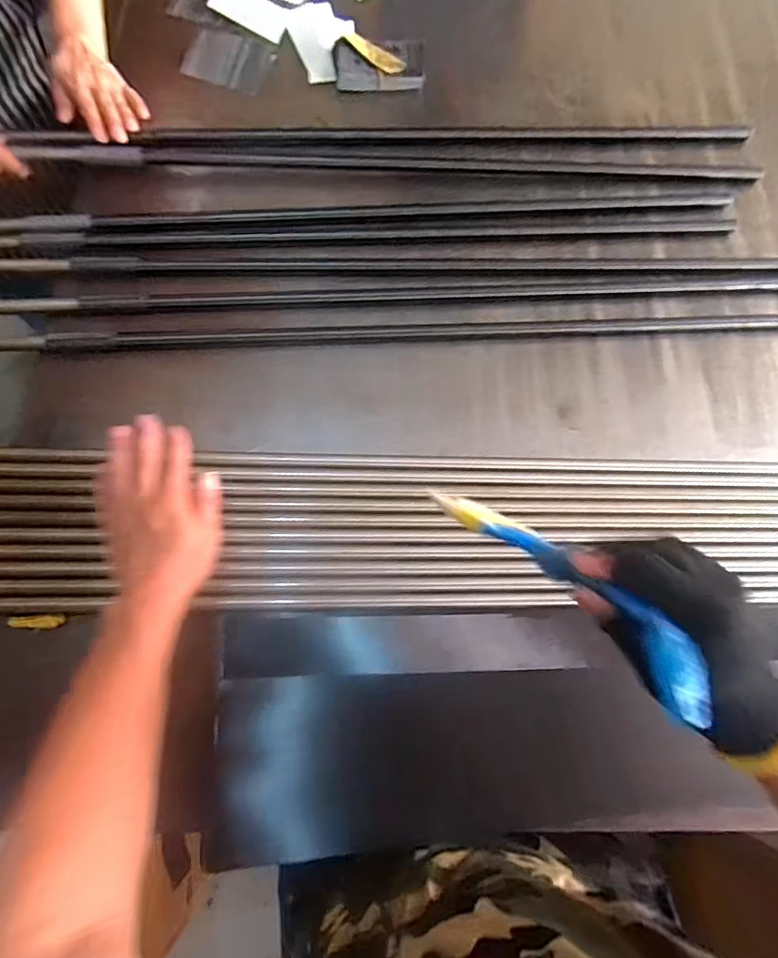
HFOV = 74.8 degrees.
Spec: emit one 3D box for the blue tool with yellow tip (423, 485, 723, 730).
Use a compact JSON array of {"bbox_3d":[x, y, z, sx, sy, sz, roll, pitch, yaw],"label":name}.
[{"bbox_3d":[0.109,0.062,0.349,0.035,0.019,0.235,-34,39,-12],"label":"blue tool with yellow tip"}]

